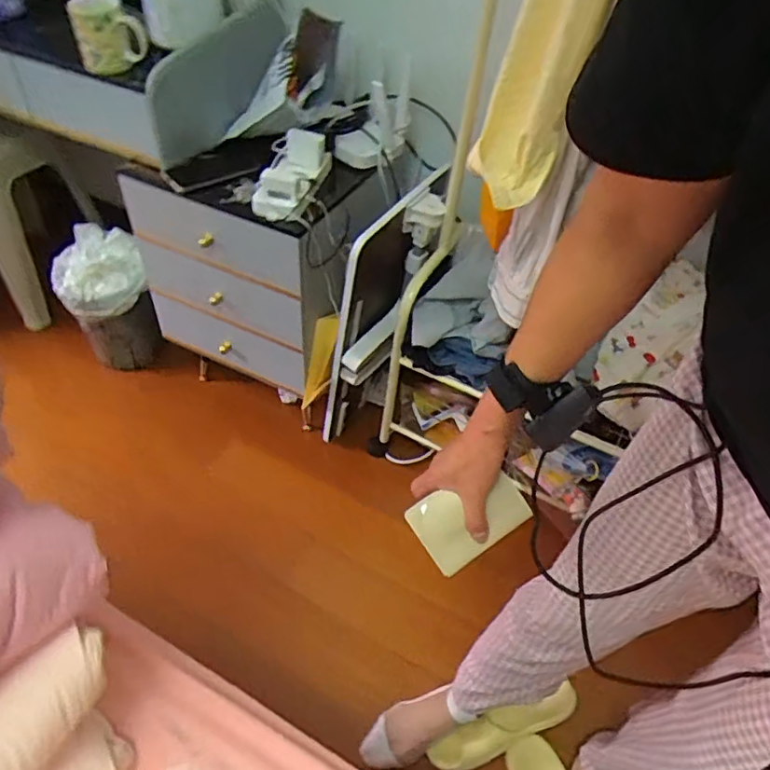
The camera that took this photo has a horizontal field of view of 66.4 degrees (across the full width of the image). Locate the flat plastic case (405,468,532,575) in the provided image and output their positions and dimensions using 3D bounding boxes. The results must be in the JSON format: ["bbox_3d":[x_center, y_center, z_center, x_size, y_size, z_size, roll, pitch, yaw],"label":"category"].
[{"bbox_3d":[0.087,0.135,0.603,0.111,0.014,0.076,-32,89,-1],"label":"flat plastic case"}]

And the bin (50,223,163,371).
[{"bbox_3d":[-0.679,-0.203,1.443,0.204,0.307,0.209,-17,51,-19],"label":"bin"}]

